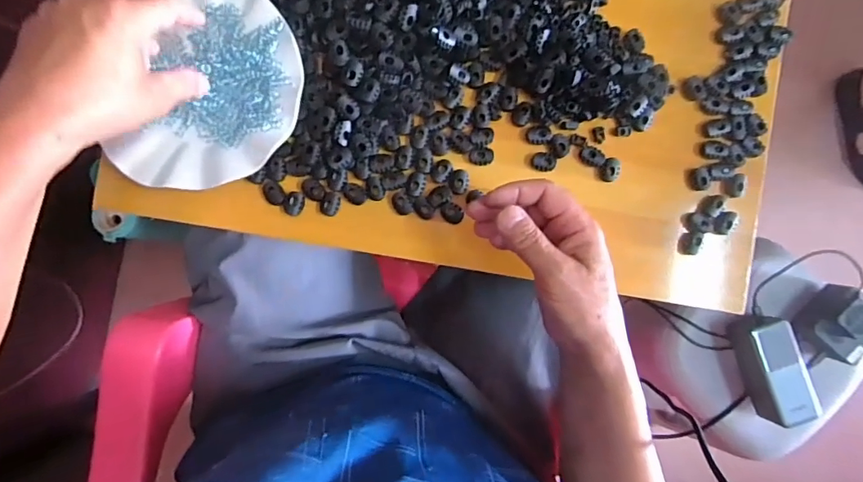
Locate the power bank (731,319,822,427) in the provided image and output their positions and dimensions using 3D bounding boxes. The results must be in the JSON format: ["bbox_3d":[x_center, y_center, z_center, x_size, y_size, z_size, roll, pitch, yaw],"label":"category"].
[{"bbox_3d":[0.444,0.166,0.626,0.061,0.049,0.135,-21,89,-3],"label":"power bank"}]

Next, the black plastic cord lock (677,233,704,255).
[{"bbox_3d":[0.237,0.002,0.442,0.014,0.018,0.021,9,92,-3],"label":"black plastic cord lock"}]

